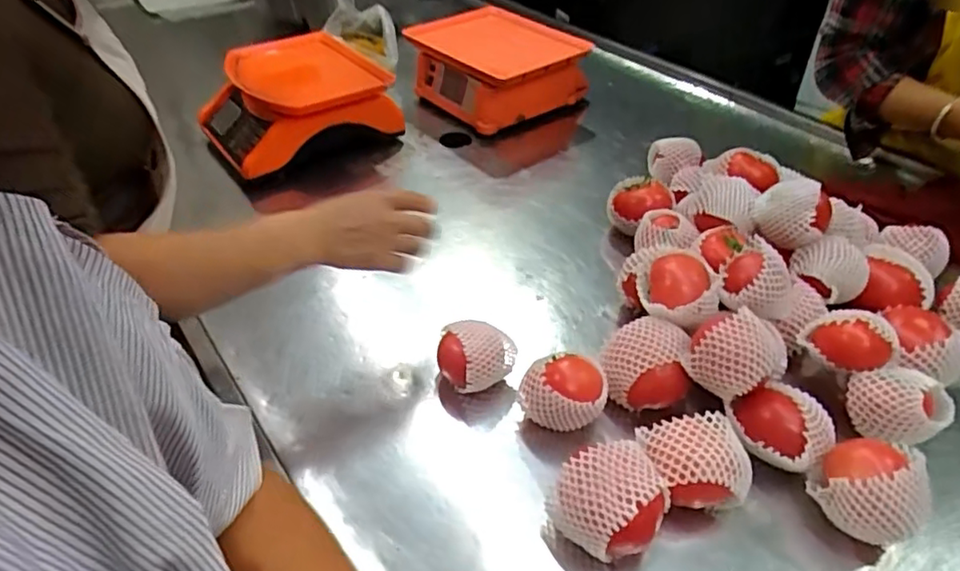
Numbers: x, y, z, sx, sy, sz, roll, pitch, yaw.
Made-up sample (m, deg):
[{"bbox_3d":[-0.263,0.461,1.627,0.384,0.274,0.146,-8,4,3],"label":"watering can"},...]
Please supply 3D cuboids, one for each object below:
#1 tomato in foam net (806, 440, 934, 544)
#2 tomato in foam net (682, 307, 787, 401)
[{"bbox_3d":[0.342,0.178,0.543,0.087,0.076,0.081,24,46,25],"label":"tomato in foam net"},{"bbox_3d":[0.252,0.066,0.602,0.074,0.070,0.071,0,40,0],"label":"tomato in foam net"}]

